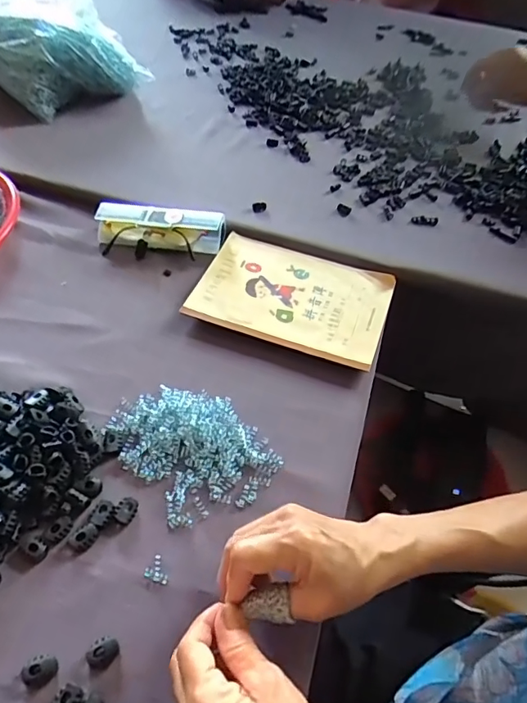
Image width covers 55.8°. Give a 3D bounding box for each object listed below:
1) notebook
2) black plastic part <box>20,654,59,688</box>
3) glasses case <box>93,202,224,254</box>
[{"bbox_3d":[0.033,-0.062,0.557,0.204,0.012,0.142,17,54,10],"label":"notebook"},{"bbox_3d":[-0.152,0.216,0.337,0.022,0.008,0.018,-11,54,-11],"label":"black plastic part"},{"bbox_3d":[-0.125,-0.150,0.597,0.155,0.039,0.041,9,53,4],"label":"glasses case"}]

